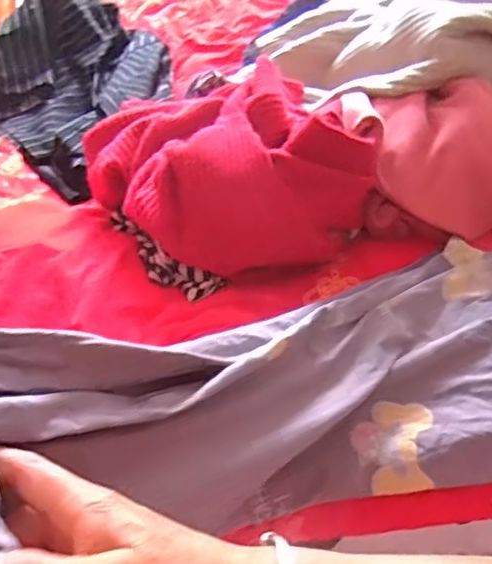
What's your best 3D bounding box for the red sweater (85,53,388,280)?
[{"bbox_3d":[-0.031,-0.151,0.699,0.289,0.133,0.307,-19,47,-11],"label":"red sweater"}]

